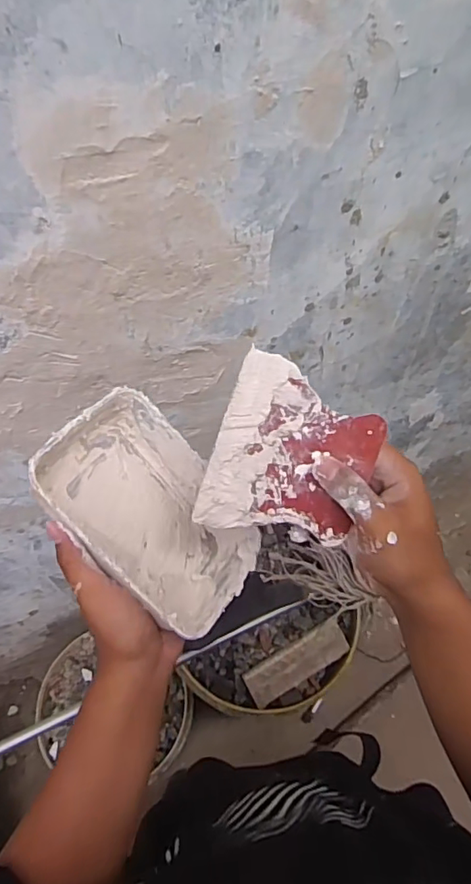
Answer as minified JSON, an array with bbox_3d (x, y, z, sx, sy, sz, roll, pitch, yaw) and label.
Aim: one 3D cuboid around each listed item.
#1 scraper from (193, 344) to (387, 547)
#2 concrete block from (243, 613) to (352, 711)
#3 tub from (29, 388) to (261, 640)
[{"bbox_3d":[0.039,0.011,0.356,0.103,0.004,0.118,19,97,-2],"label":"scraper"},{"bbox_3d":[0.095,0.329,0.784,0.166,0.037,0.050,-26,60,-15],"label":"concrete block"},{"bbox_3d":[-0.064,0.055,0.390,0.168,0.039,0.116,49,47,-10],"label":"tub"}]

